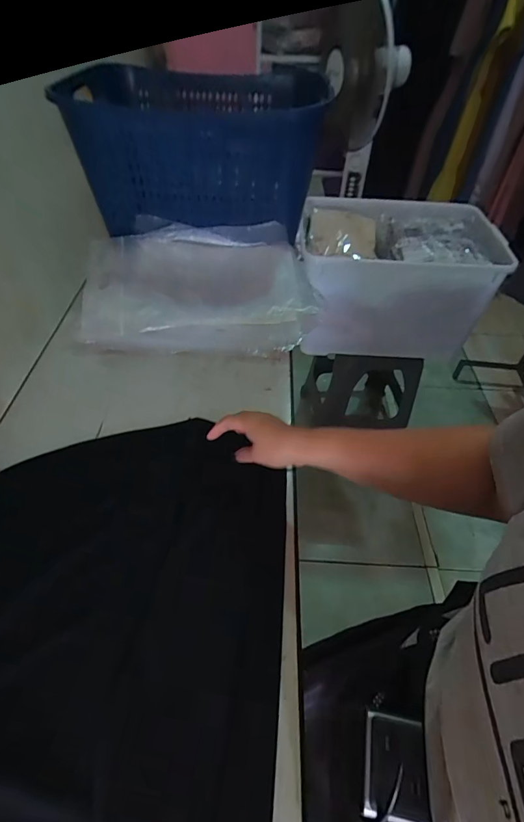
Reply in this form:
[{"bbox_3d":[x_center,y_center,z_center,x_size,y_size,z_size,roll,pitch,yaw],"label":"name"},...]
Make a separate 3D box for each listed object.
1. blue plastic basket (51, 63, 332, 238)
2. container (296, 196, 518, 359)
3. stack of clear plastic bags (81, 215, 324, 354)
[{"bbox_3d":[-0.134,-0.558,0.882,0.431,0.231,0.289,1,48,-3],"label":"blue plastic basket"},{"bbox_3d":[0.352,-0.367,1.160,0.523,0.317,0.346,-1,48,-5],"label":"container"},{"bbox_3d":[-0.121,-0.257,0.803,0.448,0.088,0.333,1,48,-3],"label":"stack of clear plastic bags"}]

